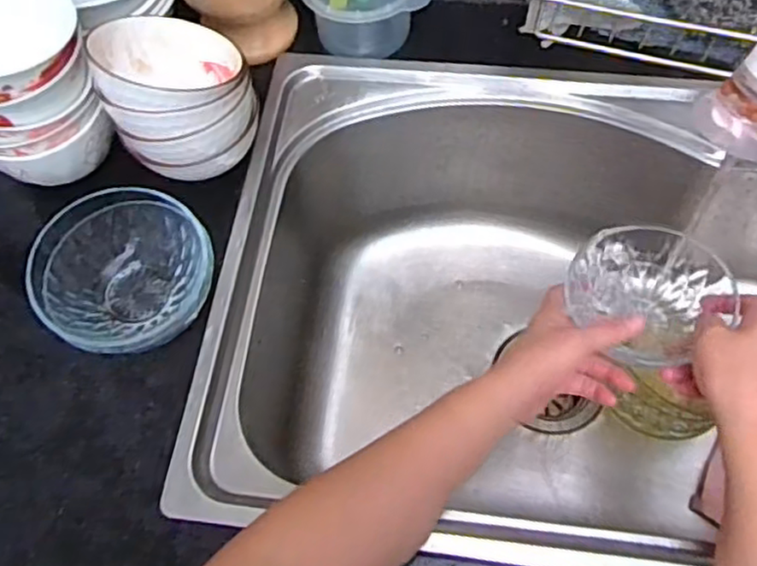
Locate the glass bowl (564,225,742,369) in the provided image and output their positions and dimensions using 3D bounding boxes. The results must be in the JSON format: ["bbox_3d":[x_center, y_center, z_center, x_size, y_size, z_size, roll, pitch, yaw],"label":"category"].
[{"bbox_3d":[0.212,0.009,0.539,0.113,0.051,0.104,-20,64,-7],"label":"glass bowl"}]

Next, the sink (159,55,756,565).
[{"bbox_3d":[0.173,0.036,0.610,0.575,0.207,0.412,5,64,5],"label":"sink"}]

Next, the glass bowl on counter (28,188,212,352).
[{"bbox_3d":[-0.182,-0.008,0.498,0.117,0.058,0.122,-1,63,2],"label":"glass bowl on counter"}]

